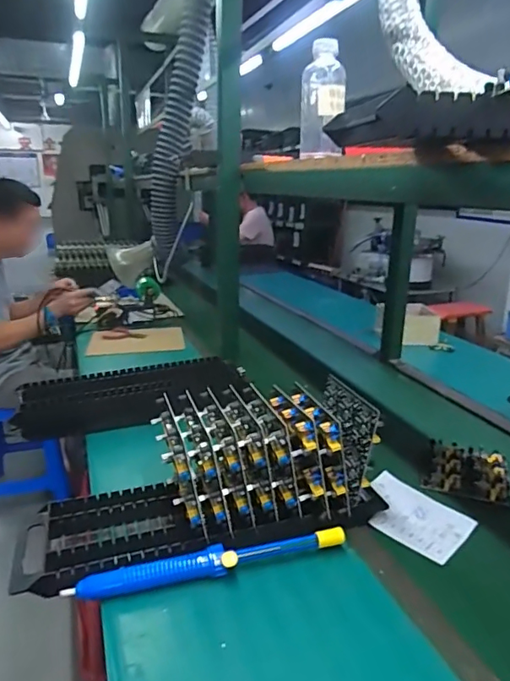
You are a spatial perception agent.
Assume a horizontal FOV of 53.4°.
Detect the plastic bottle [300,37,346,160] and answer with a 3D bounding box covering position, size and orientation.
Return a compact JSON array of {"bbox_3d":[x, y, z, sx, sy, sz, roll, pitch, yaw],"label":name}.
[{"bbox_3d":[0.112,-0.398,0.836,0.071,0.177,0.061,3,17,7],"label":"plastic bottle"}]

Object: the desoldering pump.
[{"bbox_3d":[-0.048,0.259,0.584,0.317,0.035,0.031,-3,17,-11],"label":"desoldering pump"}]

